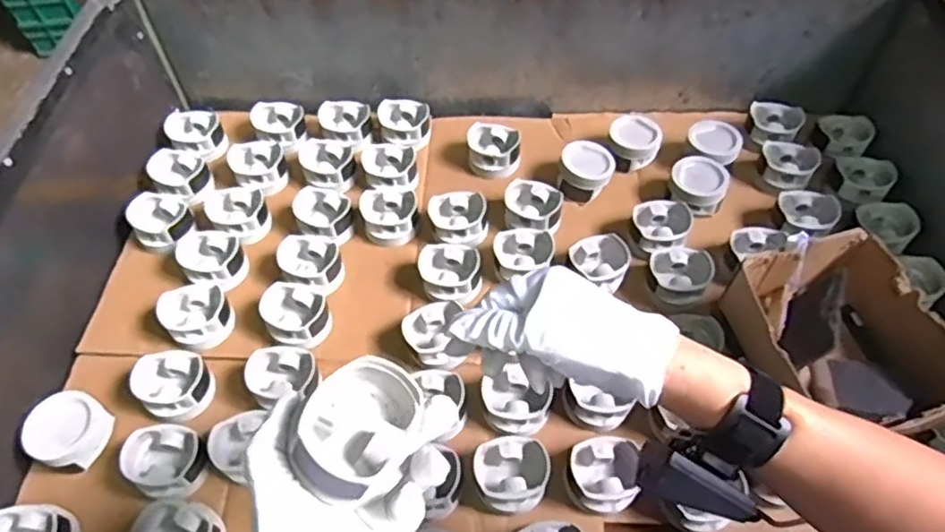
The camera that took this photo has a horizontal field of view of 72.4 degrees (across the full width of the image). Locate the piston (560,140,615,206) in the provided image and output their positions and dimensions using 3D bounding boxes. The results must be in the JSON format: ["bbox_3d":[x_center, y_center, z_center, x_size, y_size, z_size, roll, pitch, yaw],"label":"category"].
[{"bbox_3d":[0.161,-0.135,0.918,0.077,0.054,0.084,10,54,7],"label":"piston"}]

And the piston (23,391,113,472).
[{"bbox_3d":[-0.441,0.179,0.705,0.072,0.059,0.078,23,57,16],"label":"piston"}]

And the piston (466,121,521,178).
[{"bbox_3d":[0.031,-0.171,0.953,0.080,0.042,0.088,2,54,2],"label":"piston"}]

